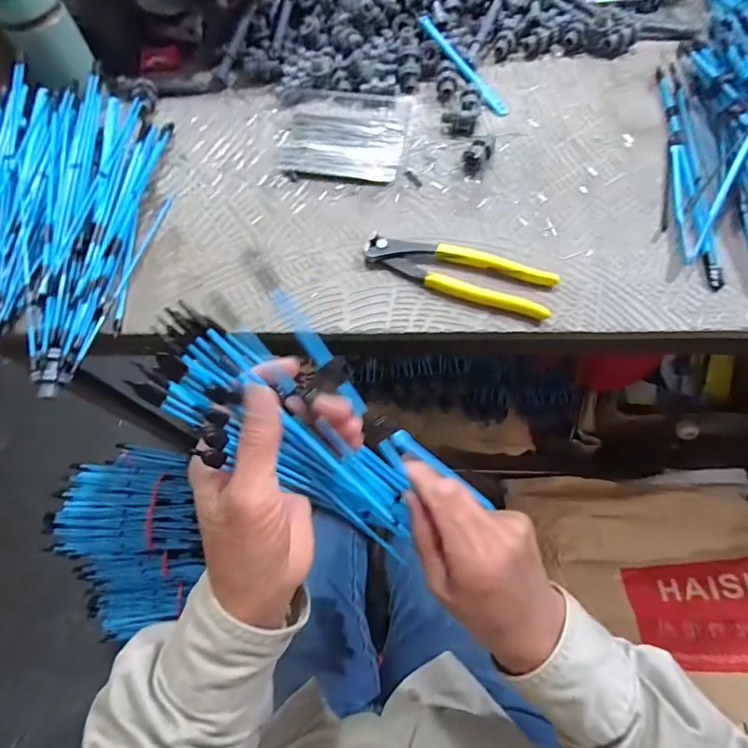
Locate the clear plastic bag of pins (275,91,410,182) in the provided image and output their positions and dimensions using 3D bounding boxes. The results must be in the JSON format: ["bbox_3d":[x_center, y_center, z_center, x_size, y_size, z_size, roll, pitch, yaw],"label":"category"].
[{"bbox_3d":[-0.034,-0.259,0.478,0.134,0.010,0.128,7,66,6],"label":"clear plastic bag of pins"}]

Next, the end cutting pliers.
[{"bbox_3d":[0.073,-0.091,0.386,0.162,0.015,0.048,16,67,11],"label":"end cutting pliers"}]

